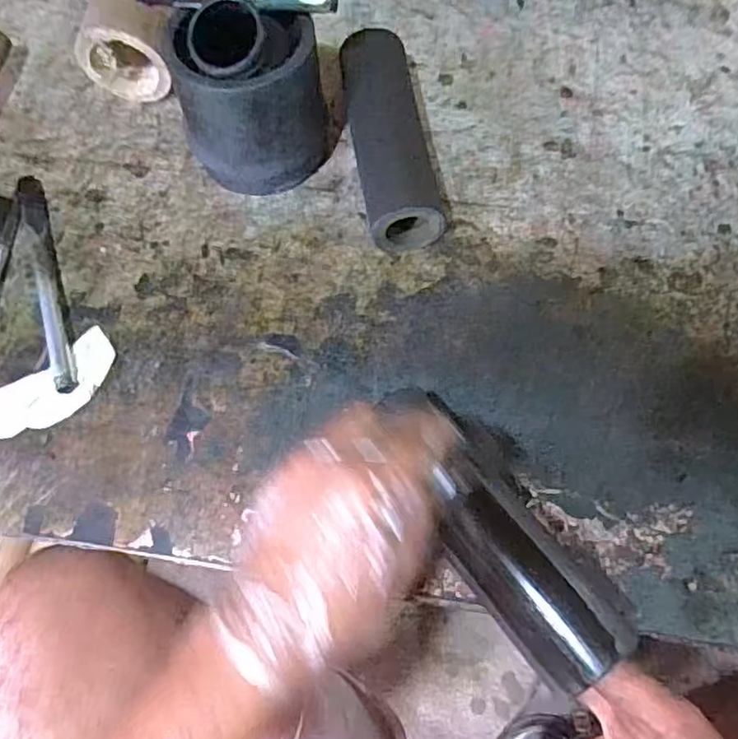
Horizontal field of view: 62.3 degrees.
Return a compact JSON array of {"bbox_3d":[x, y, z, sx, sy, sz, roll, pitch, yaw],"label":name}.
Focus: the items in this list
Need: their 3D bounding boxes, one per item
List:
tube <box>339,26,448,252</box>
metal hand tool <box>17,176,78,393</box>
[{"bbox_3d":[0.016,-0.175,0.465,0.058,0.053,0.181,-9,68,-4],"label":"tube"},{"bbox_3d":[-0.232,-0.067,0.436,0.019,0.014,0.188,-18,69,-7],"label":"metal hand tool"}]

